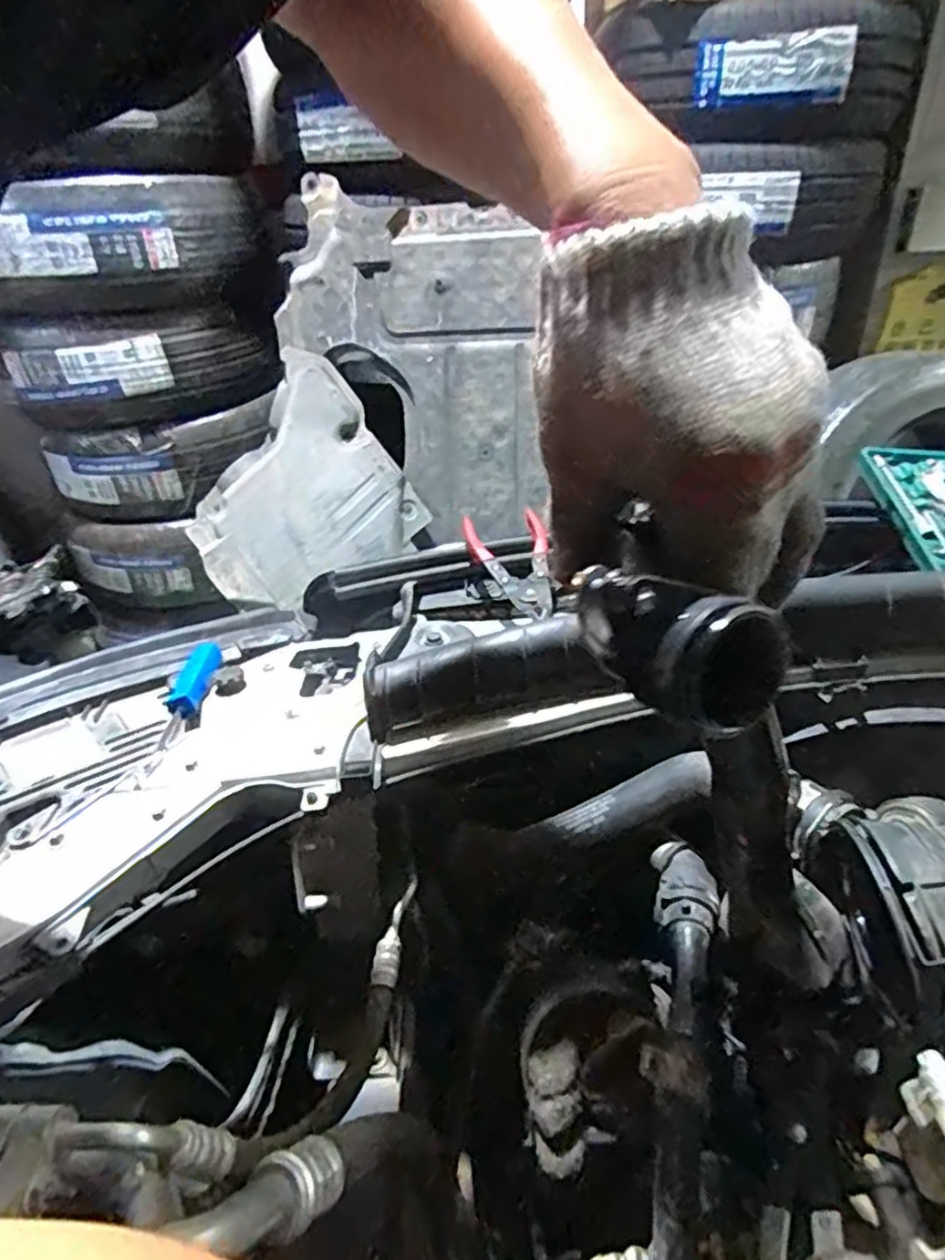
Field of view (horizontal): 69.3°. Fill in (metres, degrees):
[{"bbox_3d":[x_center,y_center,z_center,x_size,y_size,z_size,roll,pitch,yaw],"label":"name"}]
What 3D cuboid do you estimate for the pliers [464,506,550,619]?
[{"bbox_3d":[0.037,-0.065,0.645,0.072,0.024,0.174,-8,34,-3],"label":"pliers"}]

